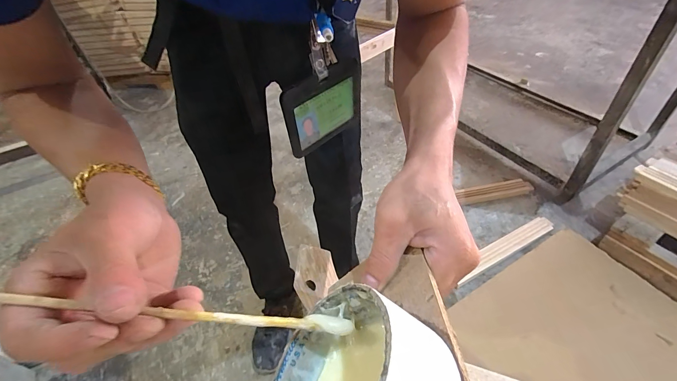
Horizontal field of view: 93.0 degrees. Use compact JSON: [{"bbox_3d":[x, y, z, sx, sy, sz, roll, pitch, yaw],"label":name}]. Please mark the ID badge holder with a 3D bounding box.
[{"bbox_3d":[-0.013,-0.089,0.343,0.008,0.080,0.108,31,56,32],"label":"ID badge holder"}]

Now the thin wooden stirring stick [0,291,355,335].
[{"bbox_3d":[-0.088,0.059,0.157,0.192,0.007,0.007,7,45,-6],"label":"thin wooden stirring stick"}]

